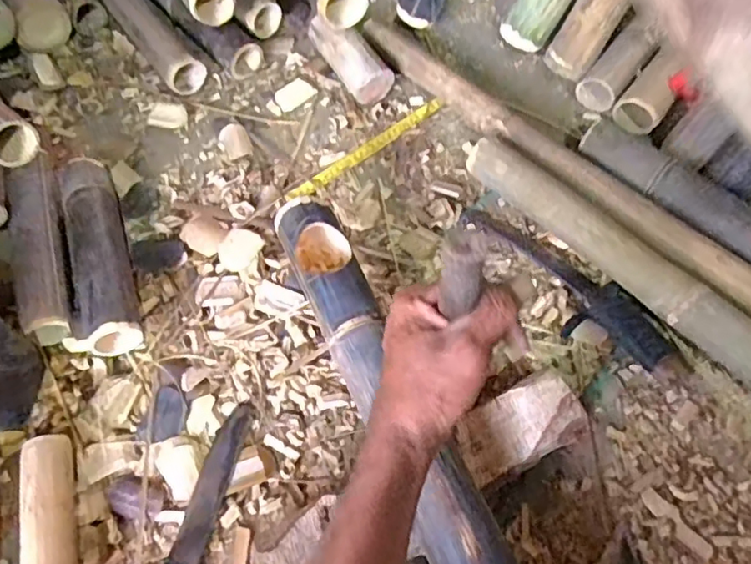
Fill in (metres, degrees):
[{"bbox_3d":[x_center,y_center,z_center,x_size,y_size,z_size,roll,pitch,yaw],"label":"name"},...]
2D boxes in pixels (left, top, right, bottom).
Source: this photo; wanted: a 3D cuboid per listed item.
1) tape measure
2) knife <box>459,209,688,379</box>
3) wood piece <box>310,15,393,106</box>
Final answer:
[{"bbox_3d":[-0.012,-0.180,0.815,0.255,0.011,0.023,-36,66,-16],"label":"tape measure"},{"bbox_3d":[0.214,0.003,0.683,0.077,0.039,0.300,-41,67,-18],"label":"knife"},{"bbox_3d":[-0.035,-0.315,0.849,0.061,0.067,0.149,-28,64,-13],"label":"wood piece"}]

